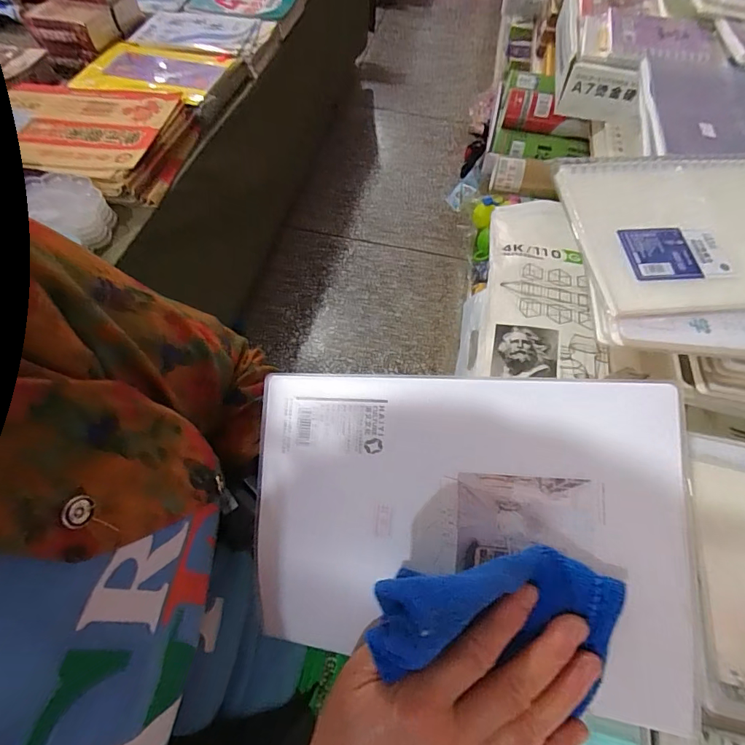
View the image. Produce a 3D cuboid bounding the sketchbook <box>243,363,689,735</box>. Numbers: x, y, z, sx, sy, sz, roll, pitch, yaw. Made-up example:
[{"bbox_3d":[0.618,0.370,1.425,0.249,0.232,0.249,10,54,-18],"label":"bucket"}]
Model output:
[{"bbox_3d":[0.049,0.095,0.269,0.257,0.015,0.183,1,84,14],"label":"sketchbook"}]

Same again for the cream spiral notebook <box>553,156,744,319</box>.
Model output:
[{"bbox_3d":[0.260,-0.111,0.323,0.222,0.014,0.149,-2,61,-3],"label":"cream spiral notebook"}]

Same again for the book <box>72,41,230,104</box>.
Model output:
[{"bbox_3d":[-0.489,-0.671,0.950,0.299,0.014,0.215,8,58,4],"label":"book"}]

